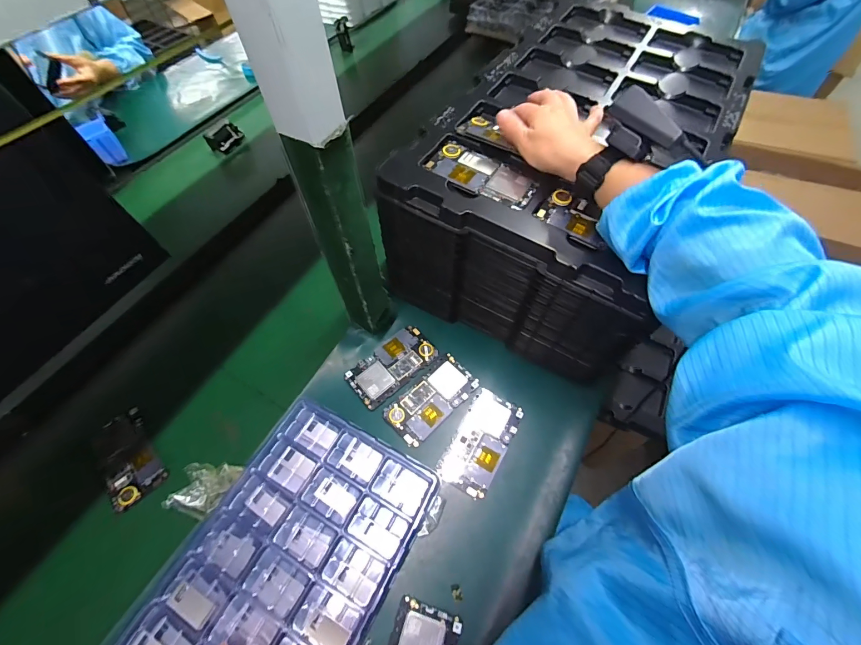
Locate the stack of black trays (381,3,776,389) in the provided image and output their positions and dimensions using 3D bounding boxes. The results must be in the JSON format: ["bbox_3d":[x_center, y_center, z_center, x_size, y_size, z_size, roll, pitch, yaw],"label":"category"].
[{"bbox_3d":[0.216,-0.228,0.553,0.306,0.209,0.552,29,64,19],"label":"stack of black trays"}]

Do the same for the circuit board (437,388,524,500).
[{"bbox_3d":[0.064,0.148,0.462,0.063,0.008,0.124,26,64,18],"label":"circuit board"}]

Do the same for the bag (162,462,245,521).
[{"bbox_3d":[-0.266,0.193,0.430,0.052,0.033,0.071,29,65,19],"label":"bag"}]

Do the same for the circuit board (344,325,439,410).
[{"bbox_3d":[-0.053,0.059,0.515,0.124,0.009,0.064,-38,64,-18],"label":"circuit board"}]

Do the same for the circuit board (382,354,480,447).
[{"bbox_3d":[0.003,0.101,0.489,0.122,0.005,0.060,-39,64,-19],"label":"circuit board"}]

